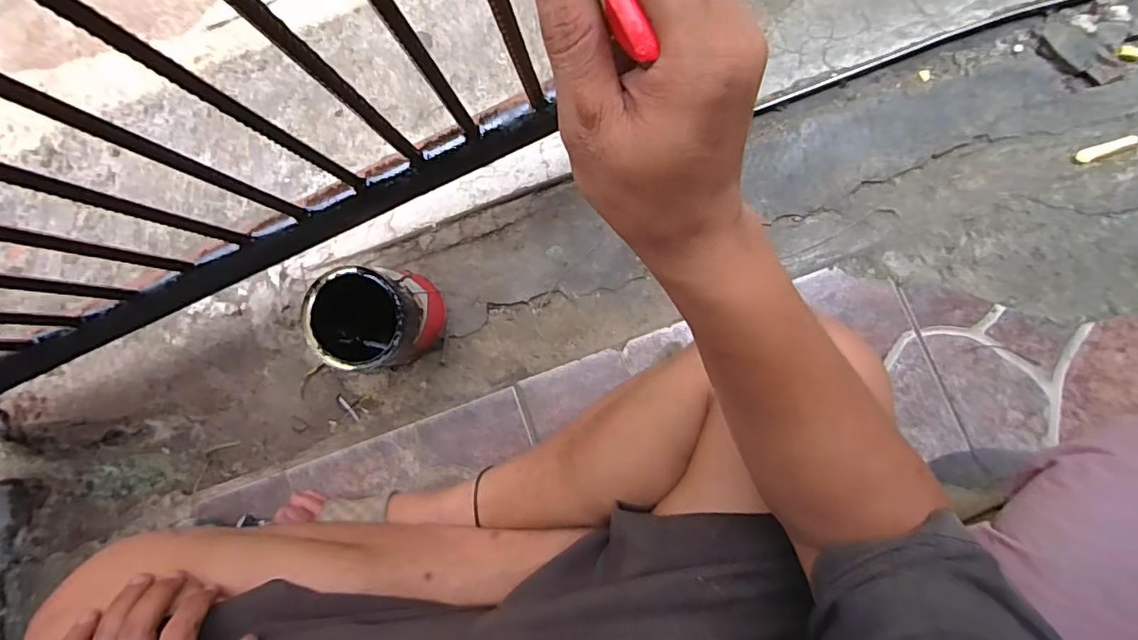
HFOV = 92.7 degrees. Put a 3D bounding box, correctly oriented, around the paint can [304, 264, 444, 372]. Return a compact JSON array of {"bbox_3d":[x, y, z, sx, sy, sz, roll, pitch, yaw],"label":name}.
[{"bbox_3d":[-0.190,-0.001,0.567,0.092,0.147,0.092,0,88,6],"label":"paint can"}]

